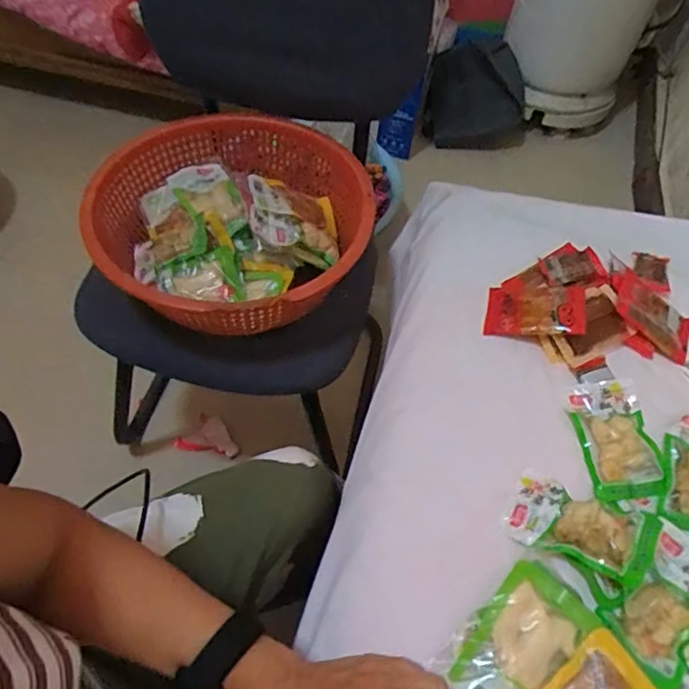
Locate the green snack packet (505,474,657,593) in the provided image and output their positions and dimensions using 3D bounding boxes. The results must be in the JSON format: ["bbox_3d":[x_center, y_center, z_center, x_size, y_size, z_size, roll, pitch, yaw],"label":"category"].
[{"bbox_3d":[0.214,0.166,0.513,0.121,0.028,0.072,15,51,30],"label":"green snack packet"}]

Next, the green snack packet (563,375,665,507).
[{"bbox_3d":[0.278,0.094,0.575,0.079,0.013,0.127,-3,58,-5],"label":"green snack packet"}]

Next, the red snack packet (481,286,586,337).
[{"bbox_3d":[0.218,-0.038,0.647,0.107,0.014,0.065,0,56,17],"label":"red snack packet"}]

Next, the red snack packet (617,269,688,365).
[{"bbox_3d":[0.364,-0.035,0.660,0.105,0.015,0.072,33,64,-7],"label":"red snack packet"}]

